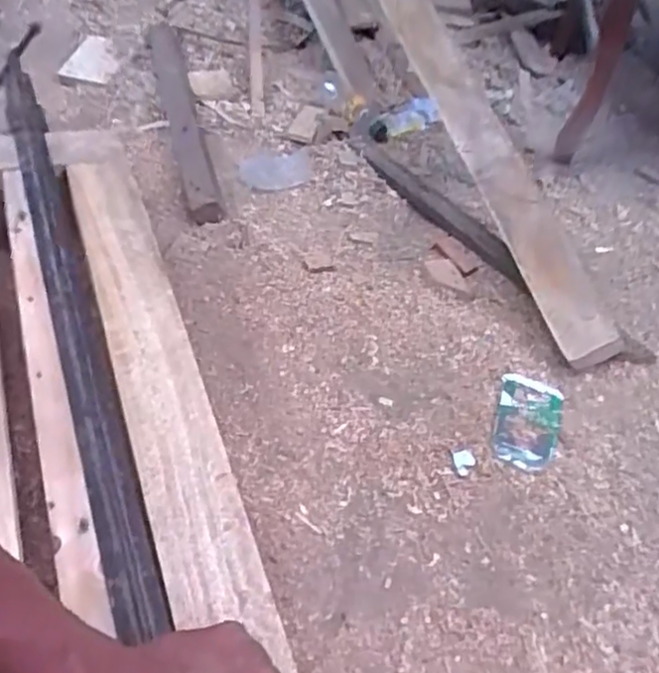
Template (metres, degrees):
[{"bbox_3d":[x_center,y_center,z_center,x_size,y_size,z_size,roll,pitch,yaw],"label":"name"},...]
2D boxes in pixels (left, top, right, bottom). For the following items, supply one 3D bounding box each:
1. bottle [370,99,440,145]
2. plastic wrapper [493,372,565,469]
[{"bbox_3d":[0.132,-0.398,1.186,0.136,0.046,0.054,-21,48,10],"label":"bottle"},{"bbox_3d":[0.236,0.099,0.773,0.073,0.008,0.134,18,49,11],"label":"plastic wrapper"}]

